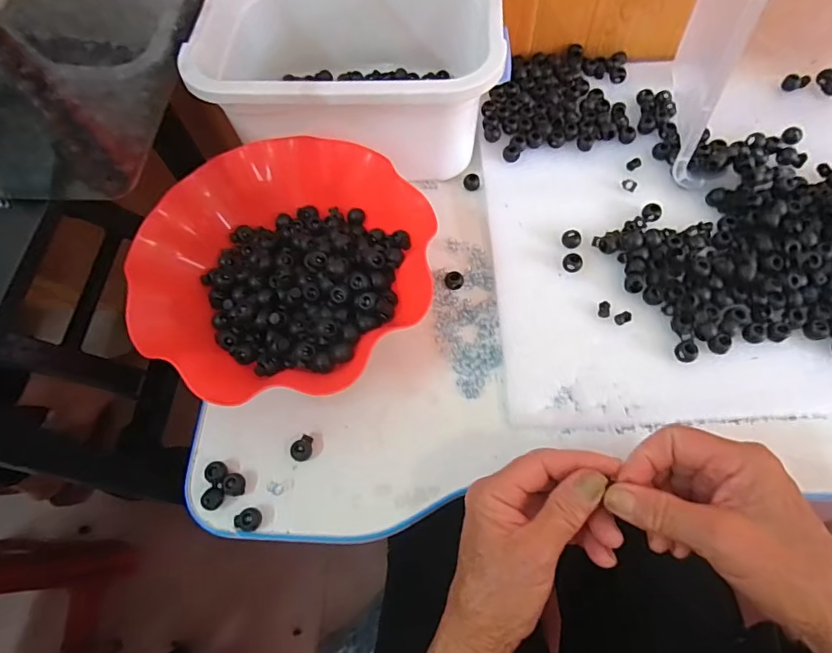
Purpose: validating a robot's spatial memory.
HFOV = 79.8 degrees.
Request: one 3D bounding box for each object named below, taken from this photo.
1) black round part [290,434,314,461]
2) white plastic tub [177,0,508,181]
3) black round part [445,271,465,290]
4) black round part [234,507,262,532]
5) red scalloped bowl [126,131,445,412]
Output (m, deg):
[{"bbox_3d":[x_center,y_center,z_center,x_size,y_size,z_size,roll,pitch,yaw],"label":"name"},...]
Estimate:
[{"bbox_3d":[-0.083,0.090,0.367,0.015,0.007,0.019,32,71,15],"label":"black round part"},{"bbox_3d":[-0.056,-0.229,0.449,0.245,0.116,0.182,3,66,4],"label":"white plastic tub"},{"bbox_3d":[0.032,-0.039,0.420,0.016,0.008,0.015,-1,65,2],"label":"black round part"},{"bbox_3d":[-0.117,0.135,0.348,0.017,0.010,0.015,8,66,6],"label":"black round part"},{"bbox_3d":[-0.101,-0.043,0.397,0.213,0.063,0.214,-1,65,2],"label":"red scalloped bowl"}]

